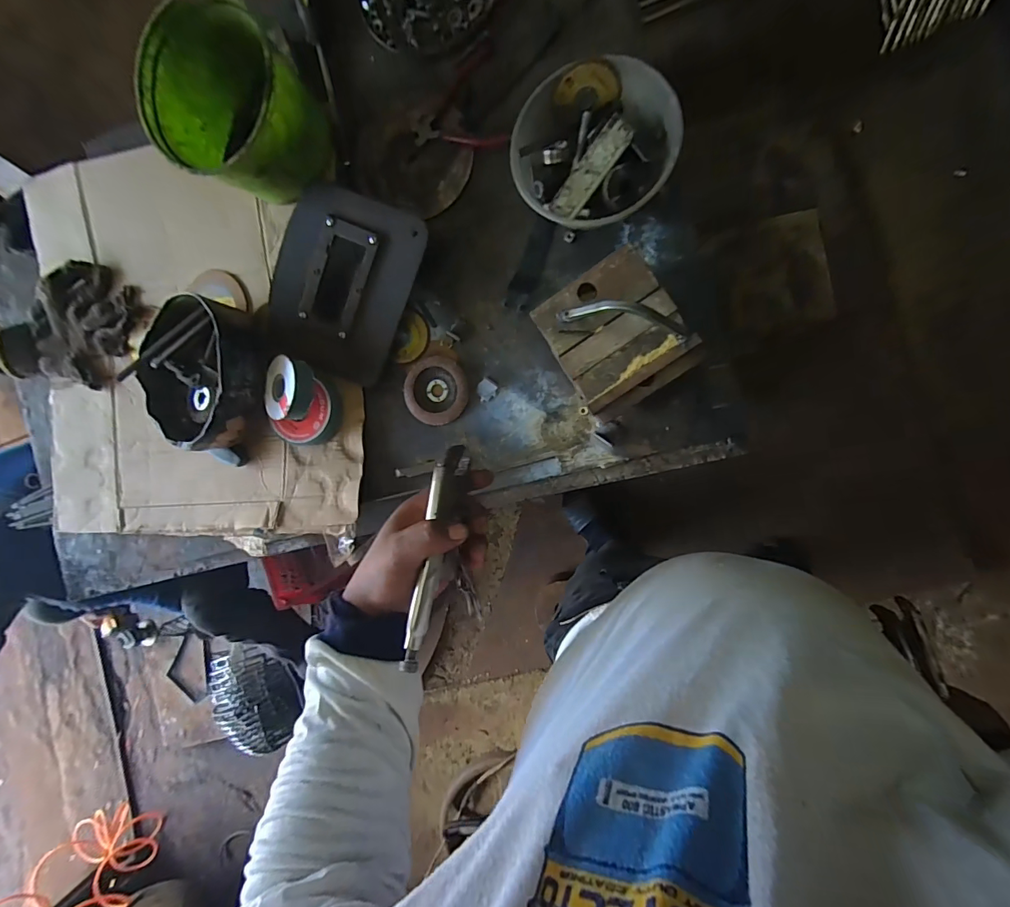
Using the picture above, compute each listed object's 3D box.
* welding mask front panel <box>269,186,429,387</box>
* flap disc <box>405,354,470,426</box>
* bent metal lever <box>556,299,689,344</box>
[{"bbox_3d":[-0.210,-0.214,0.573,0.183,0.025,0.216,23,95,9],"label":"welding mask front panel"},{"bbox_3d":[-0.089,-0.081,0.577,0.081,0.012,0.087,0,92,10],"label":"flap disc"},{"bbox_3d":[0.121,-0.139,0.459,0.133,0.046,0.020,14,94,10],"label":"bent metal lever"}]

